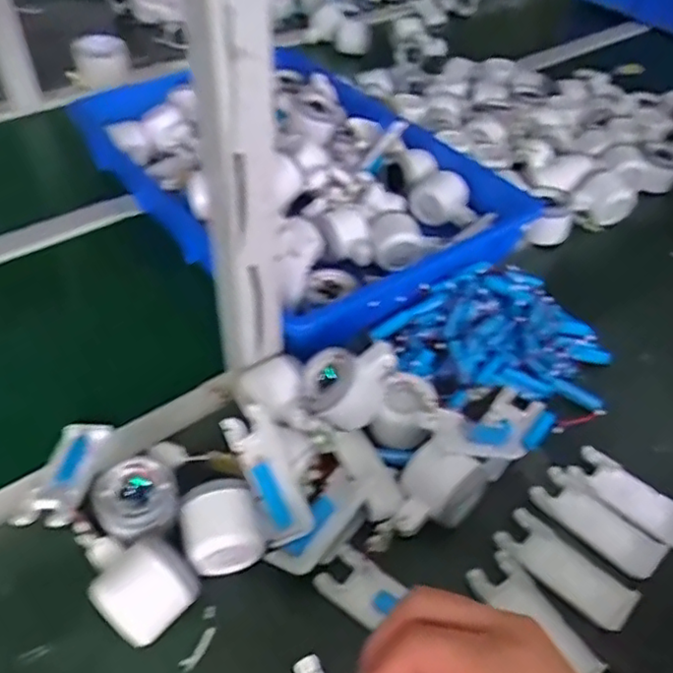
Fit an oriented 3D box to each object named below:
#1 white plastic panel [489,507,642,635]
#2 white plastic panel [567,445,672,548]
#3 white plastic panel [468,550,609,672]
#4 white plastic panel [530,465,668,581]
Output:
[{"bbox_3d":[0.179,0.180,0.493,0.105,0.007,0.045,35,55,27],"label":"white plastic panel"},{"bbox_3d":[0.254,0.136,0.537,0.106,0.008,0.041,36,55,28],"label":"white plastic panel"},{"bbox_3d":[0.145,0.208,0.464,0.043,0.006,0.103,-25,52,-23],"label":"white plastic panel"},{"bbox_3d":[0.216,0.154,0.524,0.043,0.008,0.105,-35,57,-30],"label":"white plastic panel"}]

